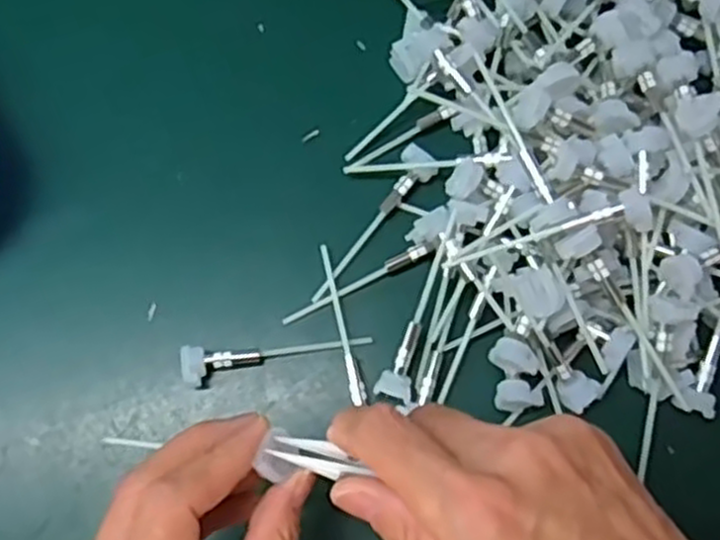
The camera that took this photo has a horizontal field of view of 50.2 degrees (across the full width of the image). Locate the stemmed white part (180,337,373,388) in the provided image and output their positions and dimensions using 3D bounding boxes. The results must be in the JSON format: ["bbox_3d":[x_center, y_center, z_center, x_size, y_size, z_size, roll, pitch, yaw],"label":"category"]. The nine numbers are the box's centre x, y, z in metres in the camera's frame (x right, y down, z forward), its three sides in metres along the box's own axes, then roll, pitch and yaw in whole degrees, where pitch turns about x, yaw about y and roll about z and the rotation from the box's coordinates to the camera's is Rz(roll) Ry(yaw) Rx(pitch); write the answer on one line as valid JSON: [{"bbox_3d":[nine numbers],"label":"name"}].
[{"bbox_3d":[-0.037,0.038,0.349,0.084,0.015,0.017,-8,75,-1],"label":"stemmed white part"}]

